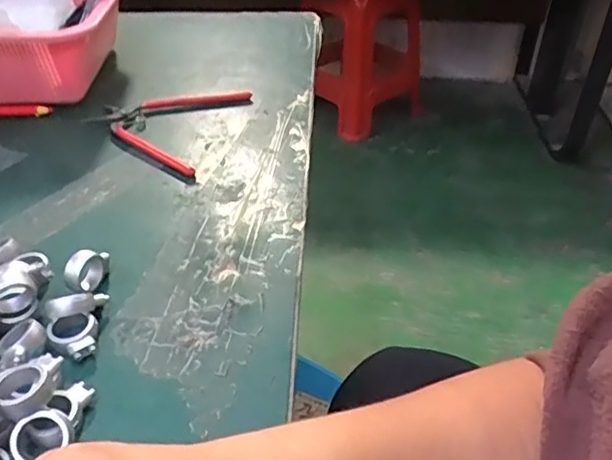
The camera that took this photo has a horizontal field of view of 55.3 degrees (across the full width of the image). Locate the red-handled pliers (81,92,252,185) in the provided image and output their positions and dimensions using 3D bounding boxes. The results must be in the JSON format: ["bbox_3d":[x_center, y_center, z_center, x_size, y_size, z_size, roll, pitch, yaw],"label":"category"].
[{"bbox_3d":[-0.107,-0.100,0.523,0.147,0.009,0.129,27,45,31],"label":"red-handled pliers"}]

